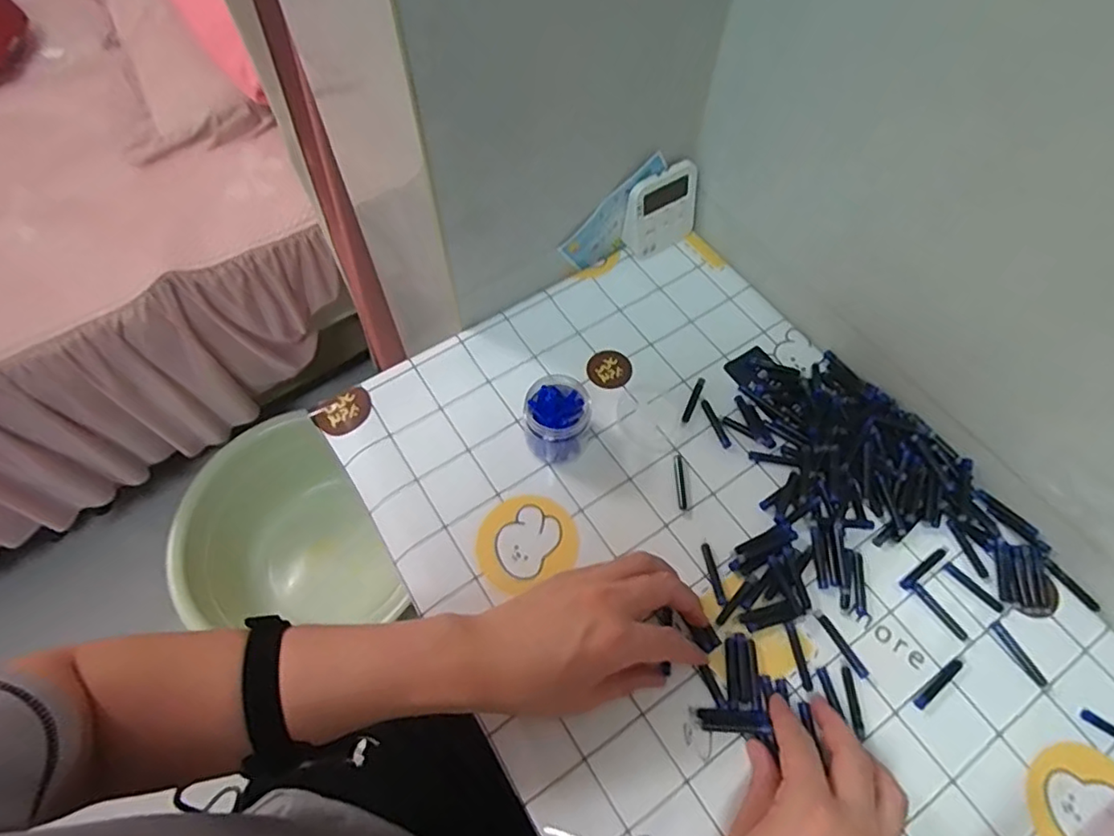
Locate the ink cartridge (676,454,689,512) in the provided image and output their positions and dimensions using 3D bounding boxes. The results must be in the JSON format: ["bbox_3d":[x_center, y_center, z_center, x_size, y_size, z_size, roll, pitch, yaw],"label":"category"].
[{"bbox_3d":[0.101,0.052,0.496,0.008,0.004,0.048,1,63,-1],"label":"ink cartridge"}]

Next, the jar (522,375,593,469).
[{"bbox_3d":[0.001,-0.001,0.491,0.047,0.058,0.056,23,64,10],"label":"jar"}]

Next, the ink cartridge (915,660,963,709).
[{"bbox_3d":[0.268,0.185,0.429,0.047,0.006,0.007,-35,69,-18],"label":"ink cartridge"}]

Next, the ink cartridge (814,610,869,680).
[{"bbox_3d":[0.204,0.162,0.441,0.008,0.005,0.052,-27,67,-15],"label":"ink cartridge"}]

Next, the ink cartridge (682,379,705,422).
[{"bbox_3d":[0.119,-0.016,0.533,0.007,0.004,0.047,23,64,10],"label":"ink cartridge"}]

